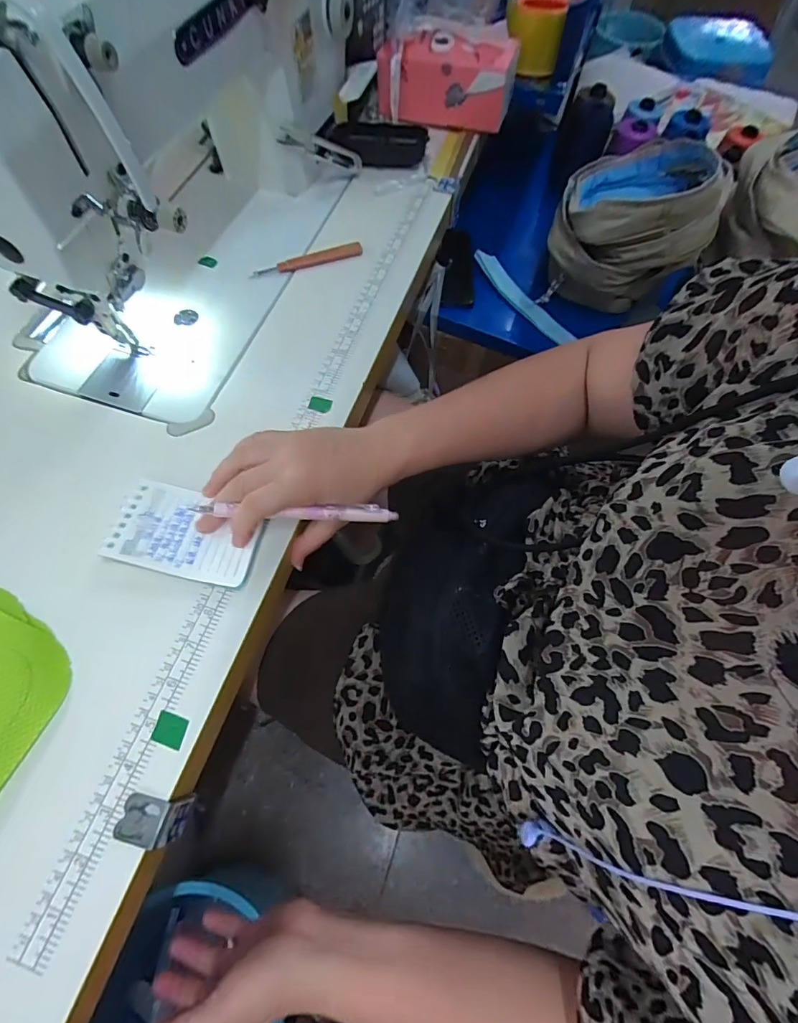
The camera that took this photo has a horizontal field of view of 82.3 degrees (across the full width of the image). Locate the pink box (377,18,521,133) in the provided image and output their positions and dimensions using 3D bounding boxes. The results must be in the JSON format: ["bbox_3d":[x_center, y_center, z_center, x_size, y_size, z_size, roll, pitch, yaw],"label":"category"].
[{"bbox_3d":[0.056,-0.524,0.555,0.163,0.077,0.064,3,66,0],"label":"pink box"}]

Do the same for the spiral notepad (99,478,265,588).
[{"bbox_3d":[-0.158,0.015,0.343,0.109,0.013,0.066,12,66,4],"label":"spiral notepad"}]

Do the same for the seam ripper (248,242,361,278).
[{"bbox_3d":[-0.095,-0.262,0.478,0.118,0.014,0.012,-18,68,-9],"label":"seam ripper"}]

